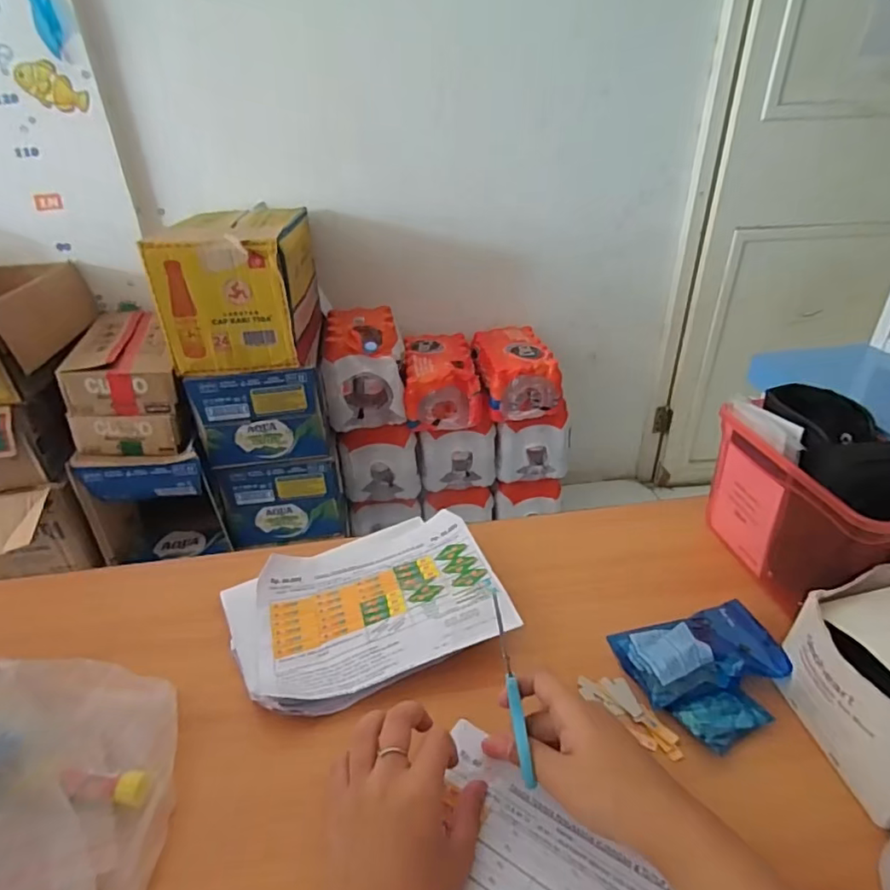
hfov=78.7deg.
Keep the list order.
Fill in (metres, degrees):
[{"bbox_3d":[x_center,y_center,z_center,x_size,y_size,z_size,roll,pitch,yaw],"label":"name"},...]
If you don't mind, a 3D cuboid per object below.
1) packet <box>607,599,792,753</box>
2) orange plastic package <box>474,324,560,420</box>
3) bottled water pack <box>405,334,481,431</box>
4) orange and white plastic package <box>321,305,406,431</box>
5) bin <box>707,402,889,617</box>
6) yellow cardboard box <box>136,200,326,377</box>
[{"bbox_3d":[0.207,0.174,0.427,0.112,0.031,0.103,-6,32,-7],"label":"packet"},{"bbox_3d":[0.182,-0.201,1.469,0.187,0.150,0.285,-5,32,-6],"label":"orange plastic package"},{"bbox_3d":[-0.019,-0.179,1.453,0.184,0.156,0.291,-5,32,-5],"label":"bottled water pack"},{"bbox_3d":[-0.203,-0.206,1.387,0.187,0.225,0.275,-5,32,-6],"label":"orange and white plastic package"},{"bbox_3d":[0.349,0.066,0.512,0.120,0.159,0.197,-9,32,-7],"label":"bin"},{"bbox_3d":[-0.445,-0.352,1.216,0.272,0.263,0.355,-5,32,-5],"label":"yellow cardboard box"}]

